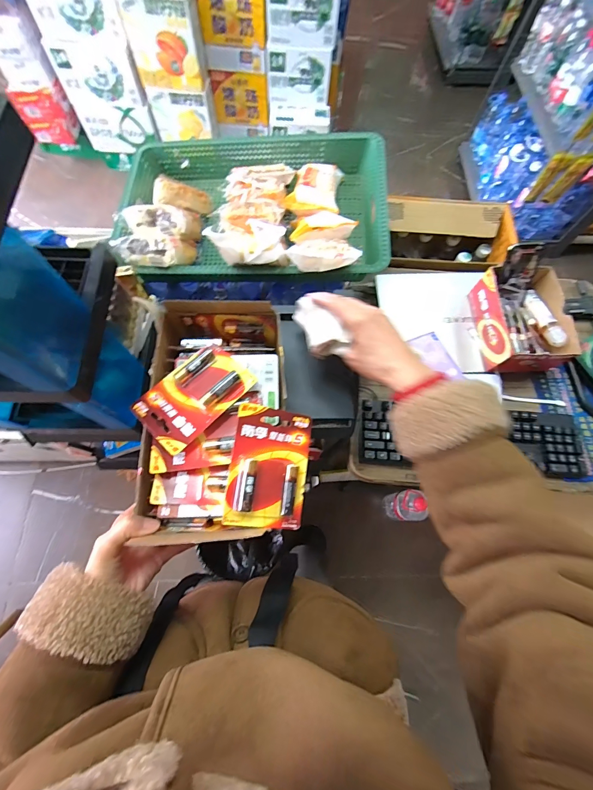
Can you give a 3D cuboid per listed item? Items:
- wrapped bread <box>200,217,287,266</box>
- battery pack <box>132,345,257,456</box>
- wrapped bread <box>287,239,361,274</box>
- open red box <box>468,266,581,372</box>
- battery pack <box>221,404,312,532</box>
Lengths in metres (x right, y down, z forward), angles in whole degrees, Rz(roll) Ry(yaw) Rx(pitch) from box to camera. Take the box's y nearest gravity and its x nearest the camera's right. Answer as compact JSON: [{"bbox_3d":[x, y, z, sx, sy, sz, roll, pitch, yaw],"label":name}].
[{"bbox_3d":[-0.082,-0.282,0.626,0.161,0.070,0.106,4,71,-1],"label":"wrapped bread"},{"bbox_3d":[-0.109,-0.002,0.366,0.077,0.020,0.116,44,74,12],"label":"battery pack"},{"bbox_3d":[0.046,-0.236,0.571,0.118,0.049,0.037,4,70,12],"label":"wrapped bread"},{"bbox_3d":[0.461,-0.150,0.707,0.143,0.089,0.204,-2,71,-3],"label":"open red box"},{"bbox_3d":[-0.025,0.072,0.343,0.080,0.014,0.116,12,76,-22],"label":"battery pack"}]

